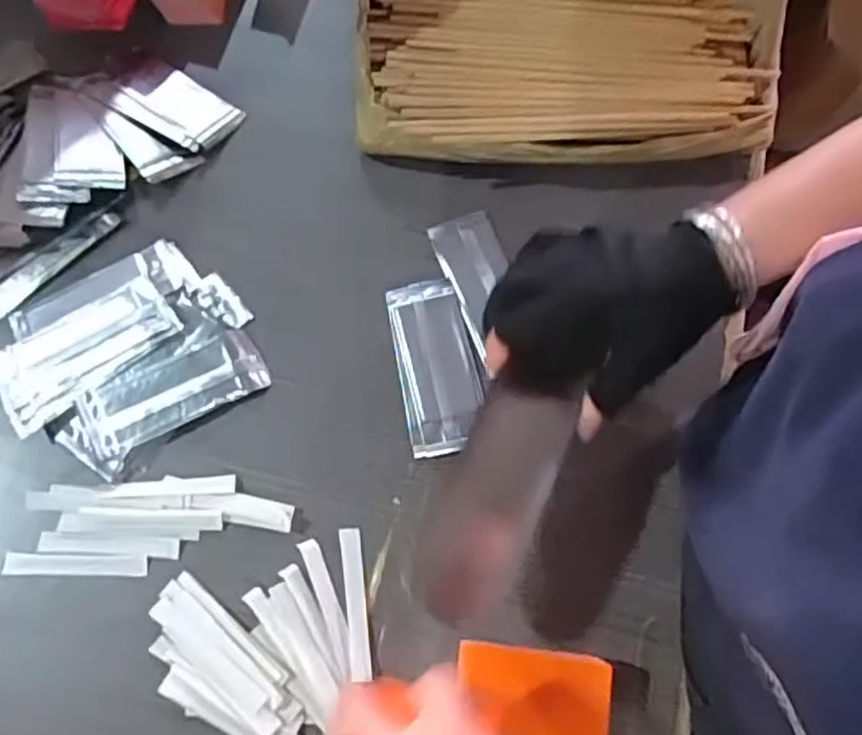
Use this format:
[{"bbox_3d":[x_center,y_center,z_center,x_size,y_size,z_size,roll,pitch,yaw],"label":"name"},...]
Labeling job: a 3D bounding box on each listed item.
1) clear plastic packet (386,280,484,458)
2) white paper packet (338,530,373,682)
[{"bbox_3d":[0.004,-0.003,0.478,0.054,0.009,0.124,-11,74,-2],"label":"clear plastic packet"},{"bbox_3d":[-0.047,0.147,0.429,0.013,0.005,0.089,-6,68,-6],"label":"white paper packet"}]

